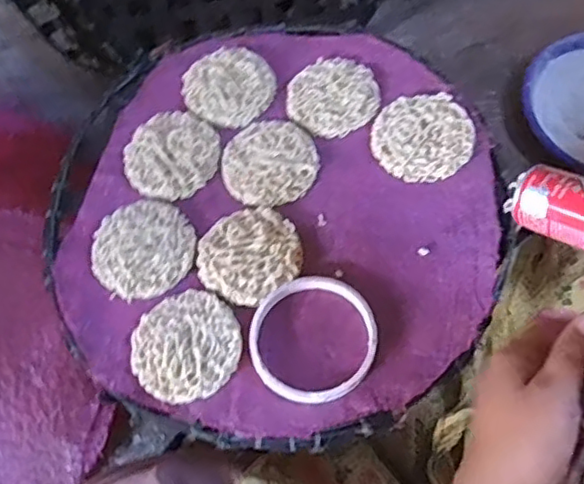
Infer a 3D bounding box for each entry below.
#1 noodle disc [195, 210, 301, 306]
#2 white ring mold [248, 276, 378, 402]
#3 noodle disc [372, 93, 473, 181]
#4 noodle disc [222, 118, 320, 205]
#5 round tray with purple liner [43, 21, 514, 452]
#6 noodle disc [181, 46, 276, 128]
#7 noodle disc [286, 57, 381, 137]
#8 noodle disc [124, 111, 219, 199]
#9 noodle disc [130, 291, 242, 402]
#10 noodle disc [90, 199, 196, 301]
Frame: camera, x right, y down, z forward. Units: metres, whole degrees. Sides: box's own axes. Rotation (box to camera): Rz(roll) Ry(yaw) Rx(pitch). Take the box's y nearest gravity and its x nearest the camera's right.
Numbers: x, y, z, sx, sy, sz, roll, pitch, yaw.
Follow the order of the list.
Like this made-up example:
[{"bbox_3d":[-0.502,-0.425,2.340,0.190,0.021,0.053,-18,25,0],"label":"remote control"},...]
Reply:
[{"bbox_3d":[-0.032,0.009,0.465,0.076,0.004,0.072,-1,64,3],"label":"noodle disc"},{"bbox_3d":[0.015,0.067,0.431,0.089,0.007,0.089,-1,64,3],"label":"white ring mold"},{"bbox_3d":[0.104,-0.086,0.499,0.076,0.017,0.075,-1,64,3],"label":"noodle disc"},{"bbox_3d":[-0.018,-0.066,0.502,0.075,0.010,0.076,-1,64,3],"label":"noodle disc"},{"bbox_3d":[-0.014,-0.030,0.481,0.336,0.017,0.351,-1,64,3],"label":"round tray with purple liner"},{"bbox_3d":[-0.055,-0.135,0.532,0.075,0.007,0.074,-1,64,3],"label":"noodle disc"},{"bbox_3d":[0.035,-0.124,0.522,0.075,0.009,0.072,-1,64,3],"label":"noodle disc"},{"bbox_3d":[-0.099,-0.073,0.505,0.073,0.006,0.077,-1,64,3],"label":"noodle disc"},{"bbox_3d":[-0.075,0.070,0.434,0.075,0.006,0.075,-1,64,3],"label":"noodle disc"},{"bbox_3d":[-0.113,0.004,0.469,0.077,0.005,0.075,-1,64,3],"label":"noodle disc"}]

